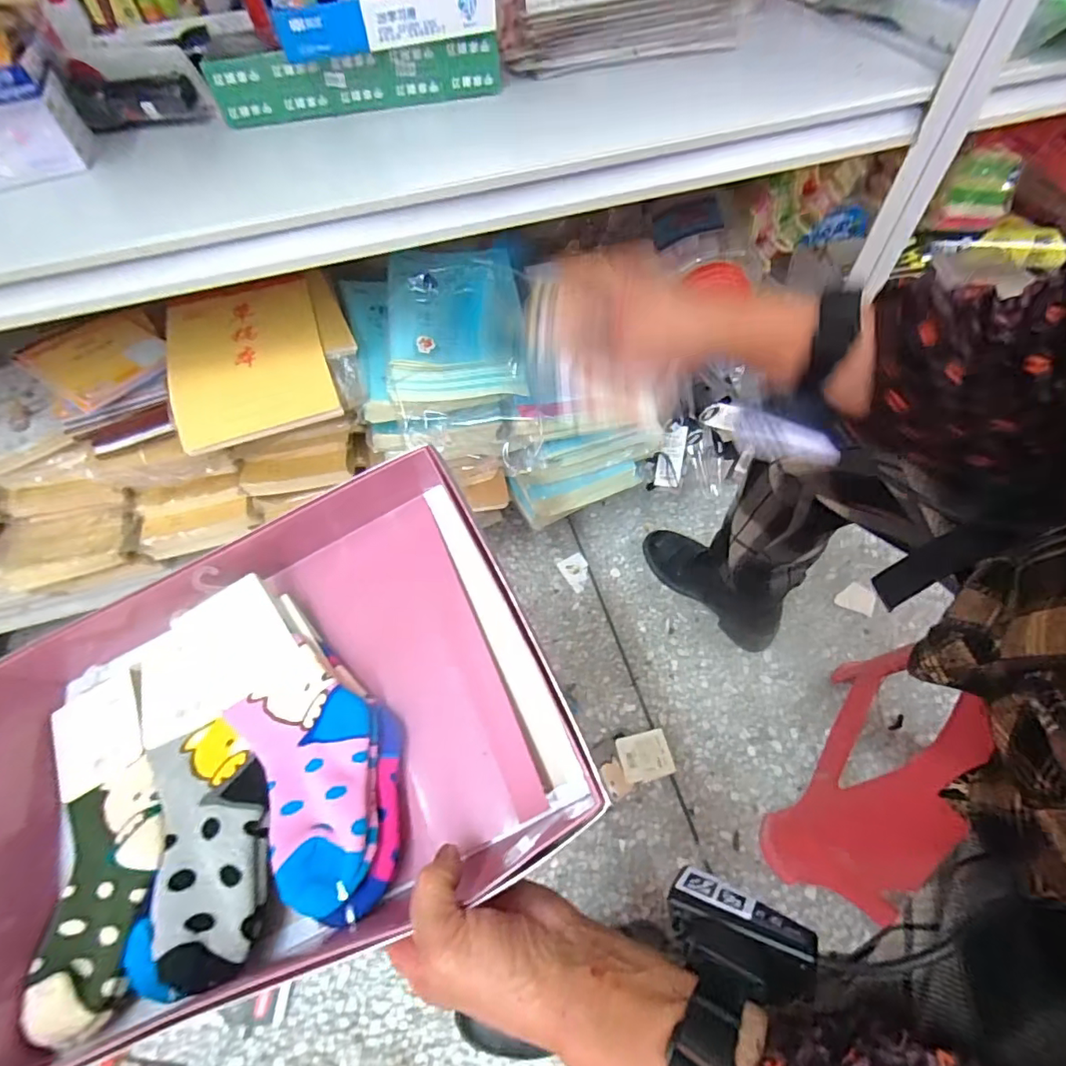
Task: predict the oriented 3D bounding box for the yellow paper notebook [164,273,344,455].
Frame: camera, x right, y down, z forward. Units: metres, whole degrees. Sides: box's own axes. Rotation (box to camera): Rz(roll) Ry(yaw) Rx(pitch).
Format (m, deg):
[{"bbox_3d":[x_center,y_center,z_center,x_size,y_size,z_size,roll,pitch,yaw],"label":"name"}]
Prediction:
[{"bbox_3d":[-0.351,-0.220,0.644,0.182,0.024,0.236,-18,69,-4],"label":"yellow paper notebook"}]

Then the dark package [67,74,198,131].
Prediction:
[{"bbox_3d":[-0.453,-0.491,0.594,0.138,0.042,0.023,1,56,5],"label":"dark package"}]

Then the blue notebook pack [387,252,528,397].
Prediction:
[{"bbox_3d":[-0.104,-0.290,0.689,0.169,0.036,0.245,-5,72,-1],"label":"blue notebook pack"}]

